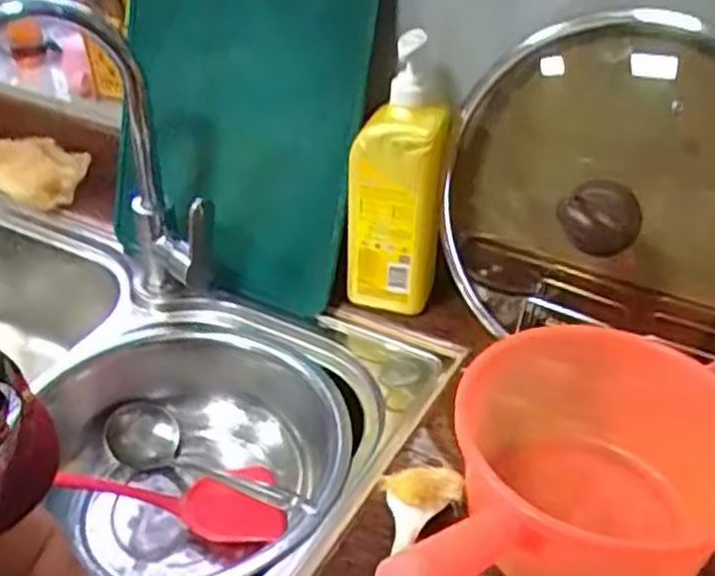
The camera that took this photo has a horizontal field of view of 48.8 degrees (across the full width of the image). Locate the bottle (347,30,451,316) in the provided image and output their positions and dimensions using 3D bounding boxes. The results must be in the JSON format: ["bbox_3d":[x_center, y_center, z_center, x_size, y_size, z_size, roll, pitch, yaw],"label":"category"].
[{"bbox_3d":[0.035,-0.089,0.746,0.087,0.298,0.056,0,36,-1],"label":"bottle"}]

